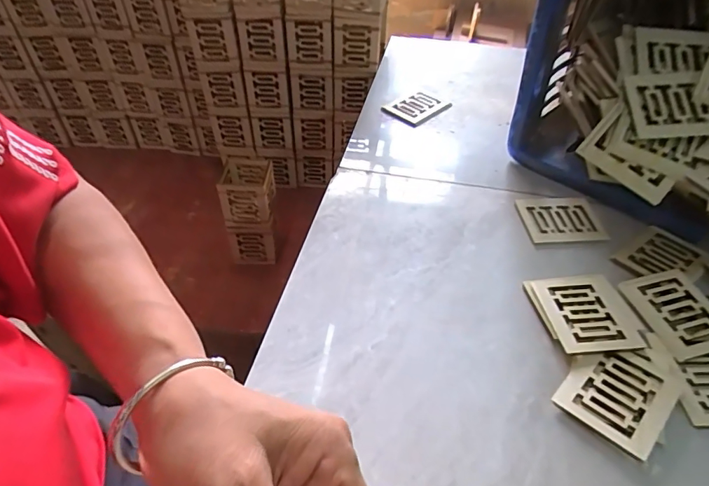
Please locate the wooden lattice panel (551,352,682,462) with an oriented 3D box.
[{"bbox_3d":[0.199,0.115,0.356,0.068,0.008,0.075,33,55,29],"label":"wooden lattice panel"}]

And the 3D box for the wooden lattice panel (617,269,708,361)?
[{"bbox_3d":[0.283,0.059,0.409,0.066,0.008,0.080,-10,46,-9],"label":"wooden lattice panel"}]

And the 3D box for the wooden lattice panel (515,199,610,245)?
[{"bbox_3d":[0.220,-0.026,0.501,0.079,0.004,0.067,-3,46,-1],"label":"wooden lattice panel"}]

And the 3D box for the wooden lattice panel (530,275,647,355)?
[{"bbox_3d":[0.202,0.060,0.408,0.071,0.010,0.080,-4,46,-2],"label":"wooden lattice panel"}]

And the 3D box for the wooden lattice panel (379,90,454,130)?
[{"bbox_3d":[0.089,-0.191,0.653,0.074,0.008,0.064,-30,52,-25],"label":"wooden lattice panel"}]

